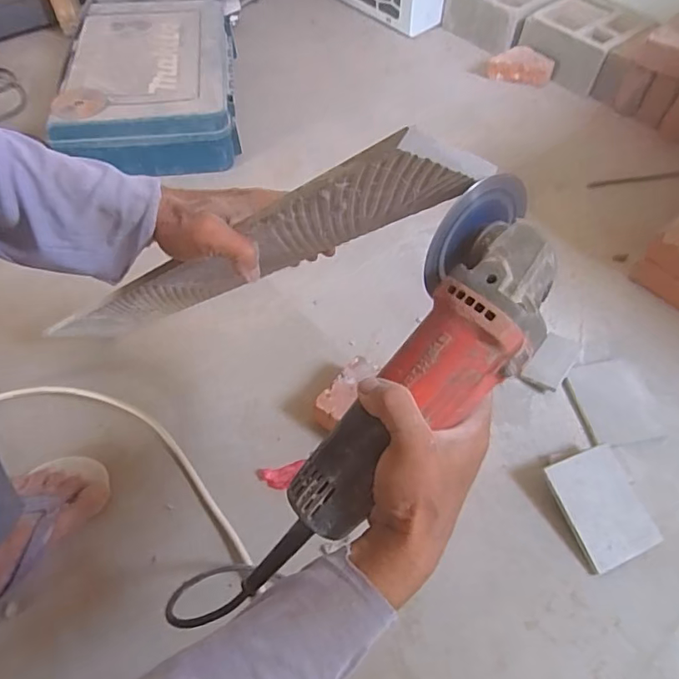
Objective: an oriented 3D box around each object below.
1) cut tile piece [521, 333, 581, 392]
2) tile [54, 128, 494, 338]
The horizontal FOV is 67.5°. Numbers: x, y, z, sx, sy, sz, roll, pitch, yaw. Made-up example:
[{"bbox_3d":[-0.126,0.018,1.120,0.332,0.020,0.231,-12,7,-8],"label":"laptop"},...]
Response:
[{"bbox_3d":[0.301,0.029,0.718,0.049,0.010,0.099,34,60,17],"label":"cut tile piece"},{"bbox_3d":[-0.129,-0.059,0.477,0.109,0.554,0.008,1,79,-47],"label":"tile"}]

